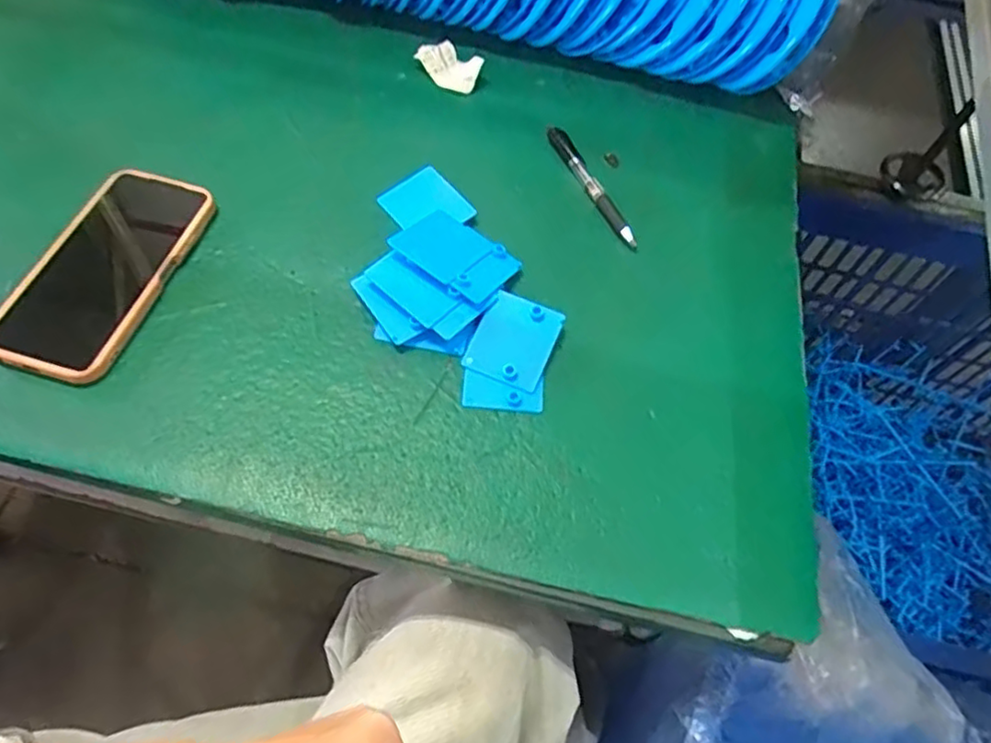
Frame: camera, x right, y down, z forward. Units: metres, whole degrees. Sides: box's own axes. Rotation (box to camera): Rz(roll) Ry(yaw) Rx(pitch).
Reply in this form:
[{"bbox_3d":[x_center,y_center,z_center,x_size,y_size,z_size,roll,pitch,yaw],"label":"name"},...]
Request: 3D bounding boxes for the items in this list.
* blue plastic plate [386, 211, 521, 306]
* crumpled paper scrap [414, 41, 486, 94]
[{"bbox_3d":[-0.028,-0.083,0.466,0.076,0.006,0.058,36,53,10],"label":"blue plastic plate"},{"bbox_3d":[-0.040,-0.276,0.588,0.039,0.021,0.059,-37,69,-21],"label":"crumpled paper scrap"}]

